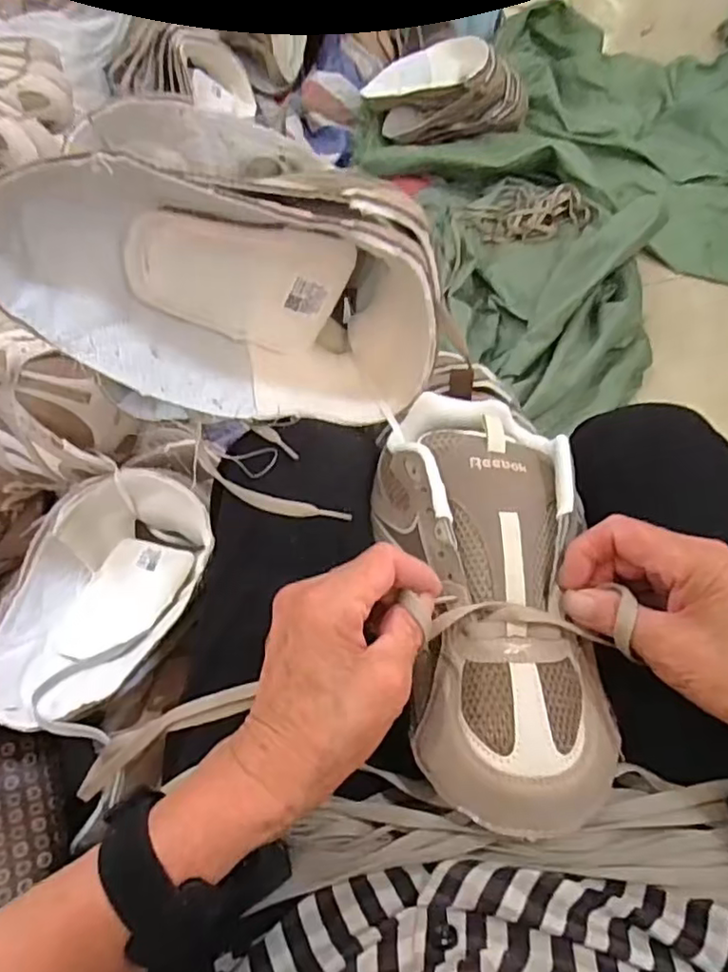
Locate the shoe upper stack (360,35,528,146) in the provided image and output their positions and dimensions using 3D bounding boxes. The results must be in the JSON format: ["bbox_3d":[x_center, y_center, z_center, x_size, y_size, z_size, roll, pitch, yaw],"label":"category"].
[{"bbox_3d":[0.163,-0.765,1.176,0.315,0.121,0.160,-16,63,-10],"label":"shoe upper stack"}]

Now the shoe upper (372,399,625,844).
[{"bbox_3d":[0.068,0.051,0.336,0.102,0.055,0.239,-4,64,-4],"label":"shoe upper"}]

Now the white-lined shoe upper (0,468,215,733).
[{"bbox_3d":[-0.231,0.098,0.552,0.149,0.082,0.240,9,62,3],"label":"white-lined shoe upper"}]

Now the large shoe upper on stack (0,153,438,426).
[{"bbox_3d":[-0.072,-0.118,0.349,0.248,0.137,0.092,10,57,-31],"label":"large shoe upper on stack"}]

